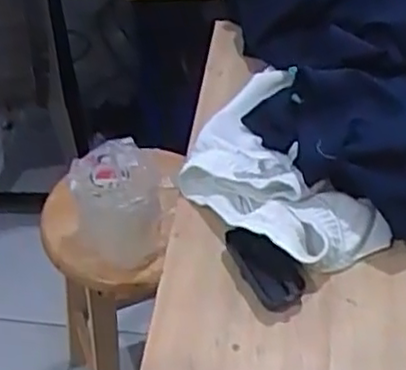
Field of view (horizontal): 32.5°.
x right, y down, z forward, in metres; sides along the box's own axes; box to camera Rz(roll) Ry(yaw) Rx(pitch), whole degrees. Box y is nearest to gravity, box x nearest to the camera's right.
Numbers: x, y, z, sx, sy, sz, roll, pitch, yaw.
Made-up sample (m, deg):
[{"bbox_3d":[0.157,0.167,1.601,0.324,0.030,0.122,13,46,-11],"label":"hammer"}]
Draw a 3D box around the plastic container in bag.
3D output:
[{"bbox_3d":[-0.123,0.028,1.025,0.131,0.149,0.129,-1,45,0],"label":"plastic container in bag"}]

